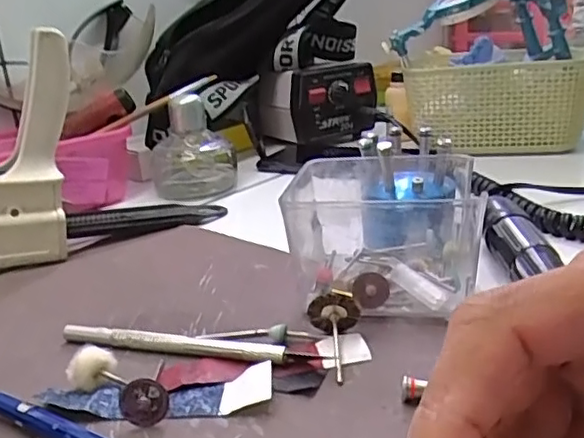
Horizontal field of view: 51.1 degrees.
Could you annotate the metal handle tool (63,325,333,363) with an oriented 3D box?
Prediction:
[{"bbox_3d":[-0.049,0.059,0.283,0.130,0.009,0.007,2,21,19],"label":"metal handle tool"}]

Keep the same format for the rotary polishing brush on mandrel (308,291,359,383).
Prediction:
[{"bbox_3d":[0.019,0.050,0.269,0.023,0.021,0.041,-4,20,3],"label":"rotary polishing brush on mandrel"}]

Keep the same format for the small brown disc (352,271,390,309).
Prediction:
[{"bbox_3d":[0.039,0.035,0.299,0.017,0.017,0.004,13,-3,22],"label":"small brown disc"}]

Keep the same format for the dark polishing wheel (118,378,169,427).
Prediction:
[{"bbox_3d":[-0.057,0.071,0.236,0.018,0.018,0.005,-8,20,-7],"label":"dark polishing wheel"}]

